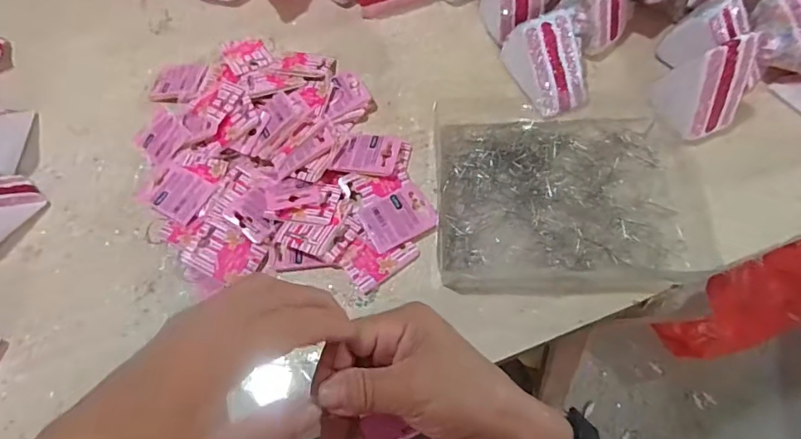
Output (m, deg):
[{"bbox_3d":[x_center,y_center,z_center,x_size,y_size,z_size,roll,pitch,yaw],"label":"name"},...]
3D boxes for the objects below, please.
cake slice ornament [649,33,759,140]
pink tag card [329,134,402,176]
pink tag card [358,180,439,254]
[{"bbox_3d":[0.270,-0.121,0.436,0.057,0.088,0.066,-26,65,-9],"label":"cake slice ornament"},{"bbox_3d":[-0.031,-0.061,0.458,0.054,0.008,0.045,9,62,10],"label":"pink tag card"},{"bbox_3d":[-0.002,-0.004,0.437,0.063,0.004,0.051,-27,65,-10],"label":"pink tag card"}]

